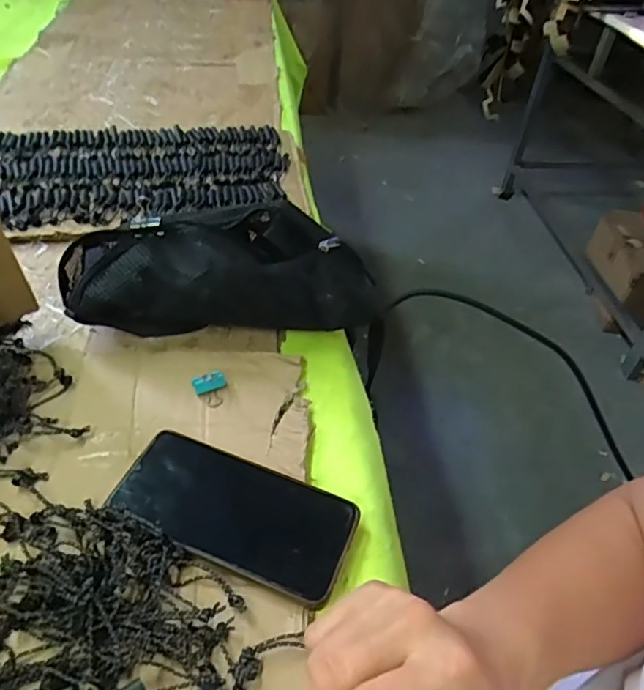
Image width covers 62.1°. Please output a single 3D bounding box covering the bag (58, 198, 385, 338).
[{"bbox_3d":[-0.088,-0.071,0.484,0.280,0.095,0.082,-2,44,-7],"label":"bag"}]

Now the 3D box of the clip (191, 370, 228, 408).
[{"bbox_3d":[-0.091,0.034,0.446,0.027,0.011,0.034,-25,52,-26],"label":"clip"}]

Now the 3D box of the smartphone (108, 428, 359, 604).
[{"bbox_3d":[-0.060,0.112,0.367,0.158,0.015,0.074,18,47,13],"label":"smartphone"}]

